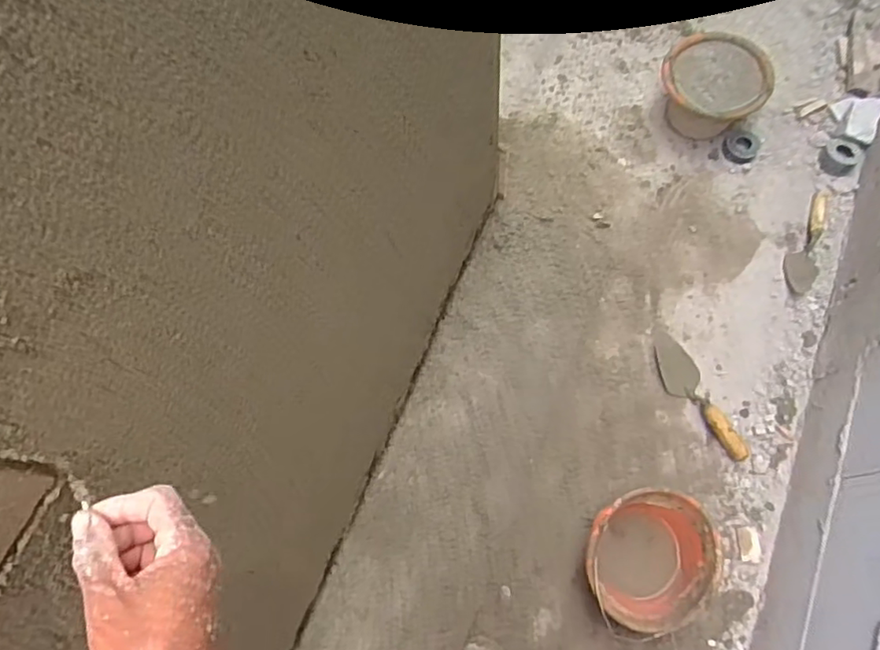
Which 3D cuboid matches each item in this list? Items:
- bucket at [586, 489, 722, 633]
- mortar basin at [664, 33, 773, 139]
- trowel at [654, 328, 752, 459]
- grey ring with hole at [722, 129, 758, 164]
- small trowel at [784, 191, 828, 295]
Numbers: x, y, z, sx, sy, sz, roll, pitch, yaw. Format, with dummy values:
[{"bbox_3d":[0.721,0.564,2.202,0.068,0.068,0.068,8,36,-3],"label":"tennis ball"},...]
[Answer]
[{"bbox_3d":[0.395,0.451,1.165,0.242,0.162,0.221,-1,69,2],"label":"bucket"},{"bbox_3d":[0.685,-0.590,1.533,0.251,0.188,0.243,-1,69,2],"label":"mortar basin"},{"bbox_3d":[0.570,0.151,1.334,0.091,0.044,0.334,-23,70,-6],"label":"trowel"},{"bbox_3d":[0.782,-0.466,1.562,0.079,0.025,0.105,18,71,9],"label":"grey ring with hole"},{"bbox_3d":[0.888,-0.200,1.447,0.074,0.046,0.274,19,71,9],"label":"small trowel"}]

